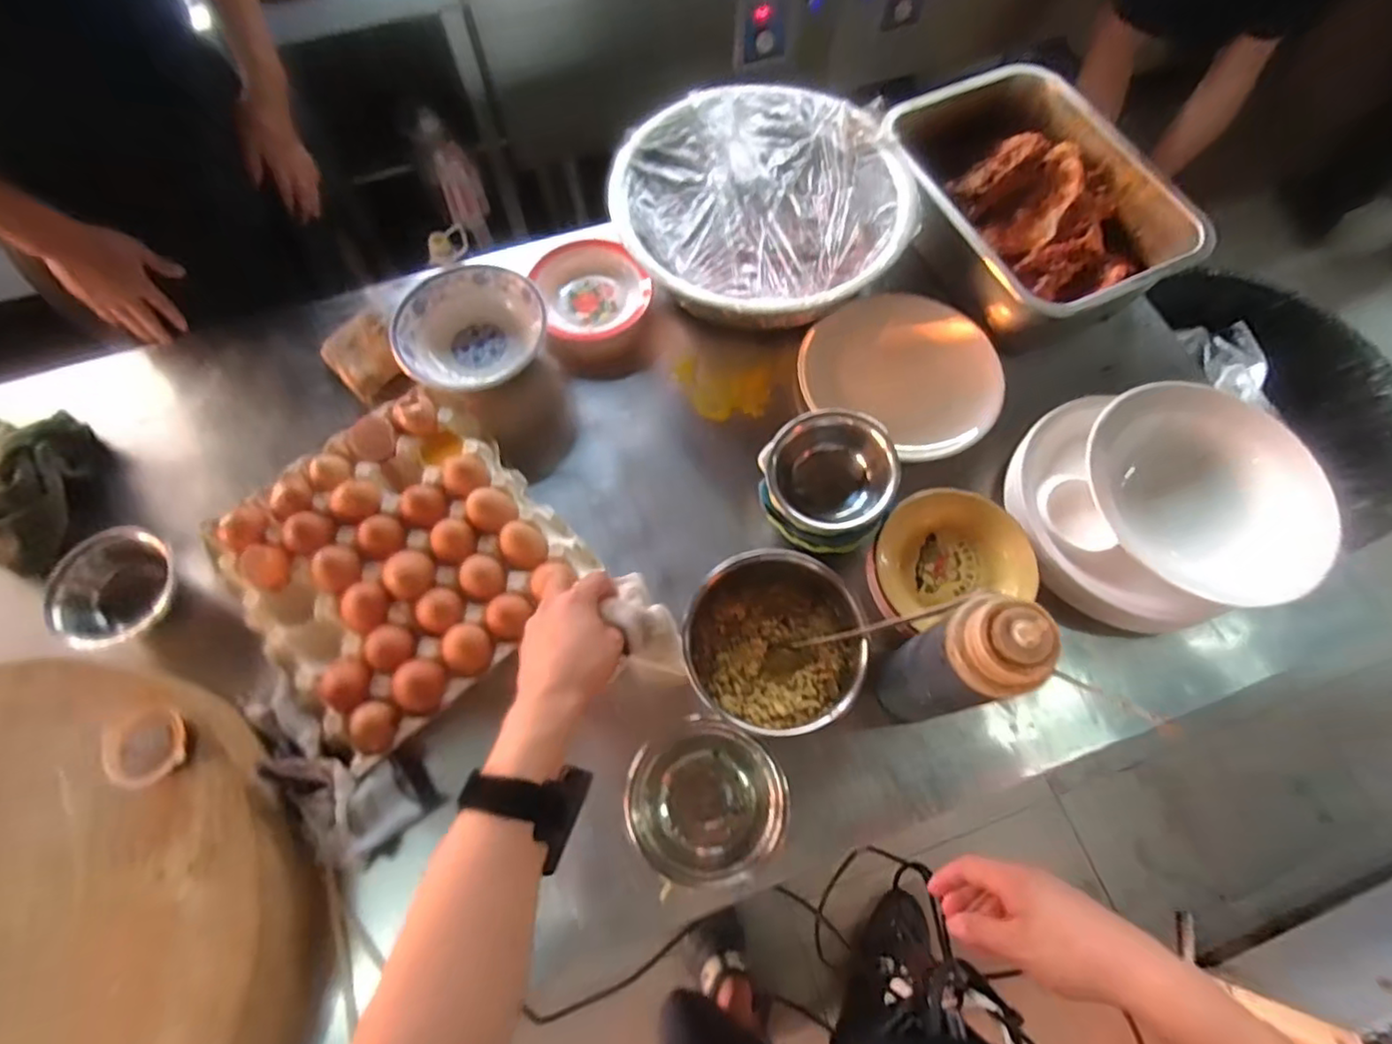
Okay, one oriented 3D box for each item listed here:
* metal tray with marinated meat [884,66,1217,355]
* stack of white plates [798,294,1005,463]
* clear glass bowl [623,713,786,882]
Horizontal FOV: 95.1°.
[{"bbox_3d":[0.404,-0.383,0.788,0.275,0.114,0.351,-23,69,-8],"label":"metal tray with marinated meat"},{"bbox_3d":[0.236,-0.171,0.749,0.222,0.032,0.192,-7,89,2],"label":"stack of white plates"},{"bbox_3d":[0.009,0.241,0.557,0.134,0.069,0.124,0,67,1],"label":"clear glass bowl"}]

